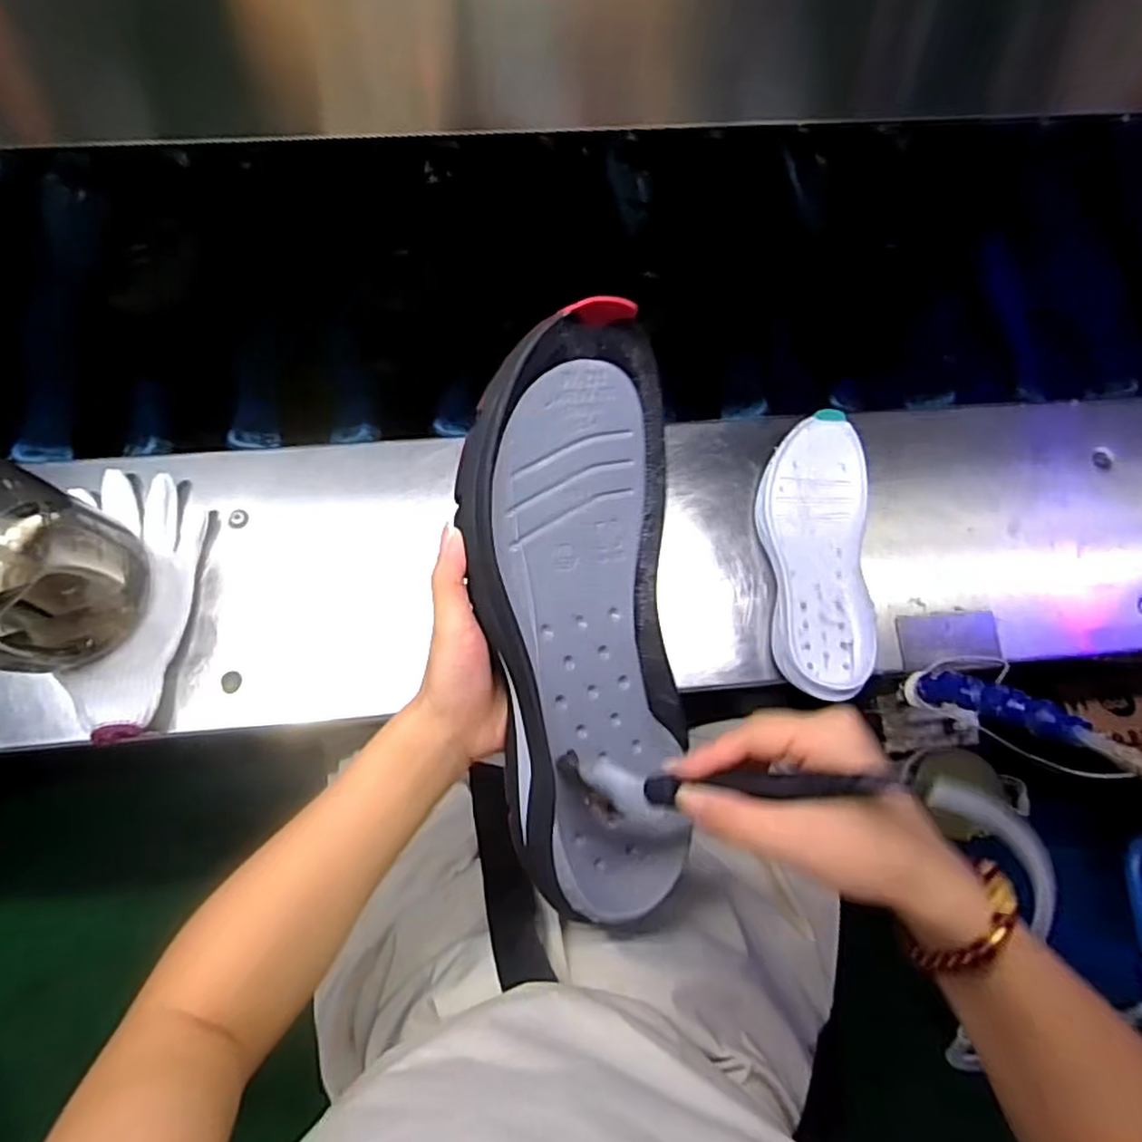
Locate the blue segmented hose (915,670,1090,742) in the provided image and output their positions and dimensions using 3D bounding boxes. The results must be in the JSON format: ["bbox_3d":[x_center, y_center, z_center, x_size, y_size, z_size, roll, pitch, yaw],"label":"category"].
[{"bbox_3d":[0.303,0.094,0.504,0.023,0.131,0.025,-42,104,-10],"label":"blue segmented hose"}]

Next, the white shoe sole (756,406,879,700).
[{"bbox_3d":[0.202,-0.016,0.583,0.092,0.033,0.237,5,76,1],"label":"white shoe sole"}]

